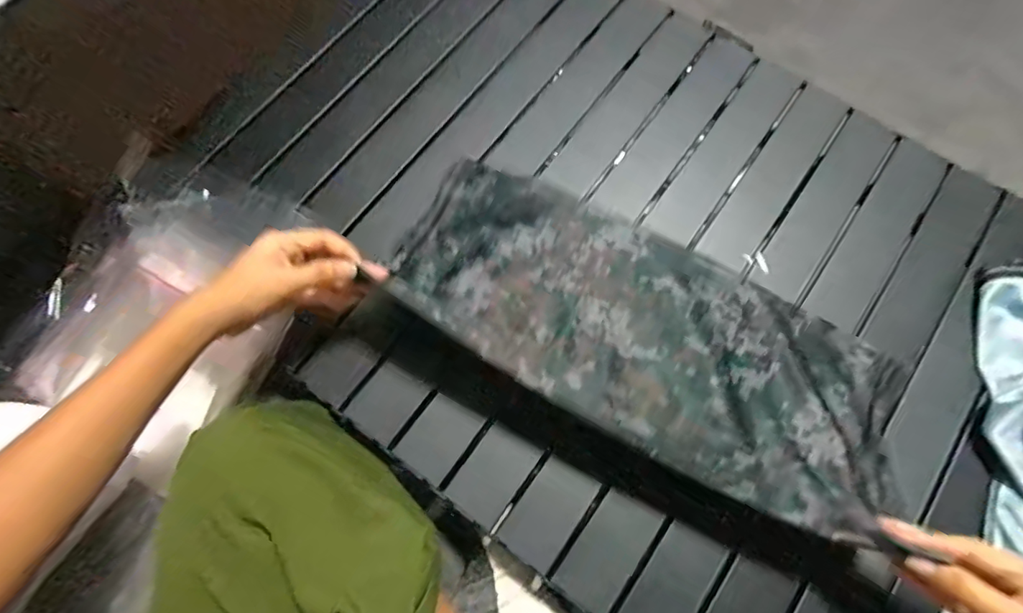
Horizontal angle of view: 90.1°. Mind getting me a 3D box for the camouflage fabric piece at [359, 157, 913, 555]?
[{"bbox_3d":[0.118,0.021,0.442,0.458,0.089,0.194,28,75,8],"label":"camouflage fabric piece"}]

